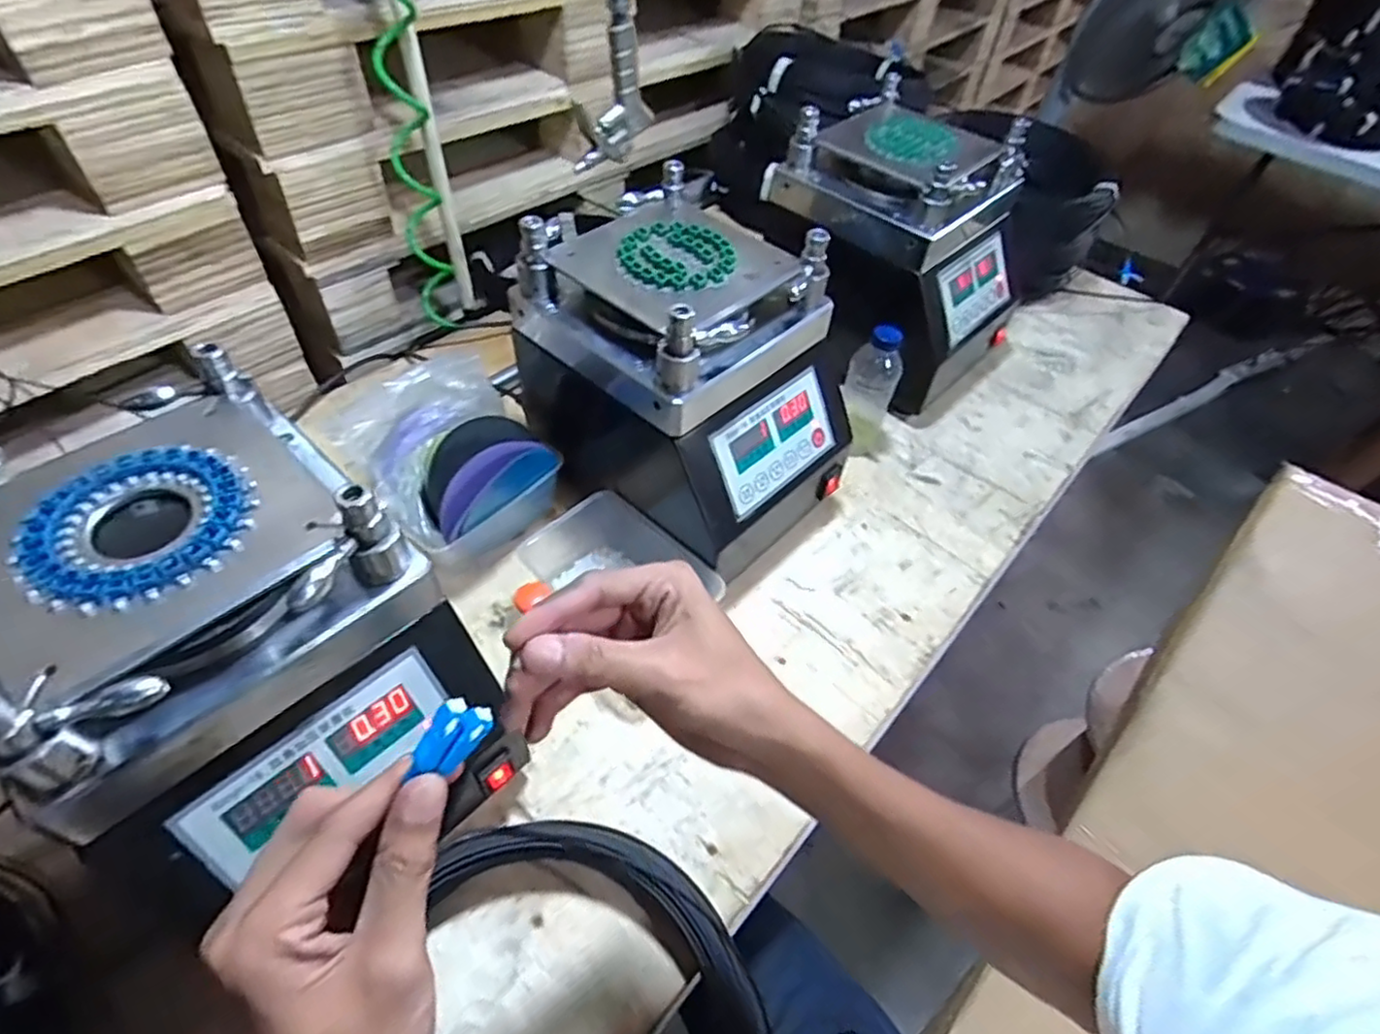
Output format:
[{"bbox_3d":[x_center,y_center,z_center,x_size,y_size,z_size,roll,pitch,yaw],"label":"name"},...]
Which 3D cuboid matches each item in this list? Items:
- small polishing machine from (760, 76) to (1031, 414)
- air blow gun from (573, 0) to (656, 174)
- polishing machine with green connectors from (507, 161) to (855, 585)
[{"bbox_3d":[0.256,-0.344,0.865,0.291,0.250,0.237,39,58,24],"label":"small polishing machine"},{"bbox_3d":[-0.071,-0.400,0.604,0.047,0.163,0.075,27,54,16],"label":"air blow gun"},{"bbox_3d":[-0.003,-0.128,0.692,0.220,0.280,0.285,-35,62,-29],"label":"polishing machine with green connectors"}]

